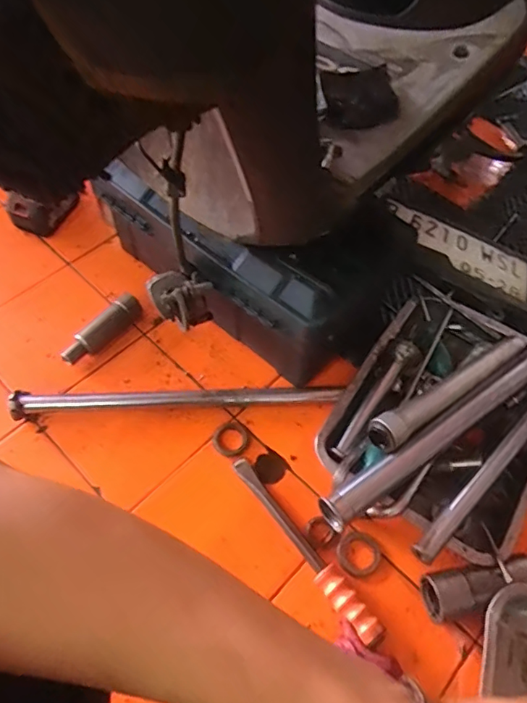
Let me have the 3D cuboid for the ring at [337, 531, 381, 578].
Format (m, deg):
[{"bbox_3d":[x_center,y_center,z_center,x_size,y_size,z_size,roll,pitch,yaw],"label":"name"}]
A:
[{"bbox_3d":[0.120,0.252,0.648,0.053,0.005,0.051,1,58,-1],"label":"ring"}]

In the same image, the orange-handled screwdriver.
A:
[{"bbox_3d":[0.045,0.238,0.638,0.030,0.033,0.266,-33,64,-20],"label":"orange-handled screwdriver"}]

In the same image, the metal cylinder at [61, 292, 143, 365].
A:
[{"bbox_3d":[-0.245,-0.030,0.794,0.032,0.043,0.139,36,64,20],"label":"metal cylinder"}]

